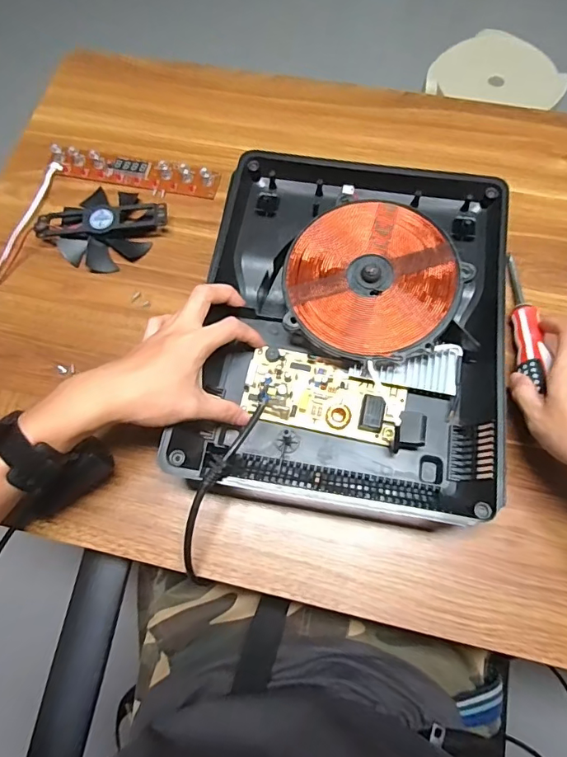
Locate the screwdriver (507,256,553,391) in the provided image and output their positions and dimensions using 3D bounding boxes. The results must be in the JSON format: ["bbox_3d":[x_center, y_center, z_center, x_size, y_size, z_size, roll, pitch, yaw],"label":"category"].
[{"bbox_3d":[0.232,-0.058,0.455,0.021,0.019,0.148,6,56,4],"label":"screwdriver"}]

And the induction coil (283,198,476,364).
[{"bbox_3d":[0.079,-0.092,0.432,0.153,0.022,0.149,0,69,1],"label":"induction coil"}]

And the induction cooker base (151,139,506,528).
[{"bbox_3d":[0.062,-0.057,0.445,0.269,0.065,0.349,8,70,4],"label":"induction cooker base"}]

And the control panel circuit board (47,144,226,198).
[{"bbox_3d":[-0.176,-0.239,0.552,0.200,0.020,0.039,12,70,6],"label":"control panel circuit board"}]

